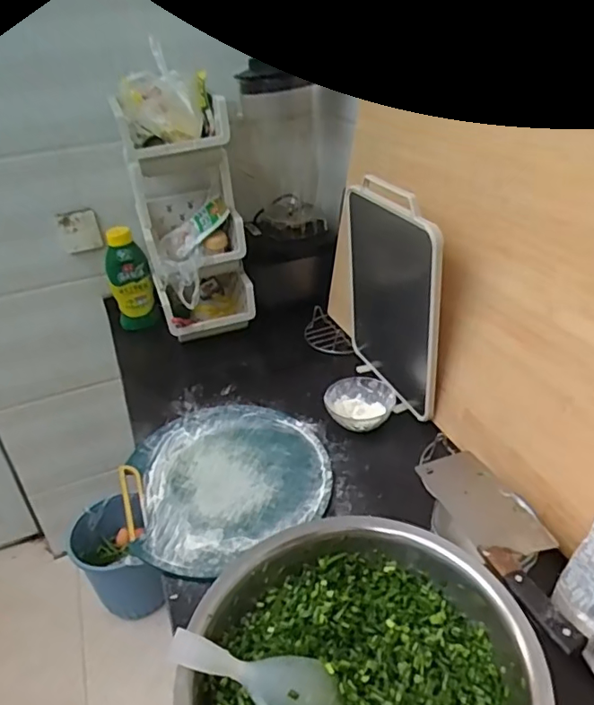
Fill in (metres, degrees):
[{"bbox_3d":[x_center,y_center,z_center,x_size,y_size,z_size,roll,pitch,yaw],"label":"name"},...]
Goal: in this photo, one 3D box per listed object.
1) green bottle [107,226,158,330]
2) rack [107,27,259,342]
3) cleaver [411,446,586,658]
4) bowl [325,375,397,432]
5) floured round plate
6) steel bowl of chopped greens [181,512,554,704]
[{"bbox_3d":[-0.396,-0.170,1.333,0.095,0.244,0.076,-15,33,-15],"label":"green bottle"},{"bbox_3d":[-0.235,-0.295,1.221,0.207,0.540,0.314,-13,33,-12],"label":"rack"},{"bbox_3d":[0.248,0.215,0.659,0.089,0.029,0.281,-13,33,-13],"label":"cleaver"},{"bbox_3d":[0.109,0.096,0.989,0.112,0.046,0.118,-4,32,2],"label":"bowl"},{"bbox_3d":[-0.105,0.193,0.907,0.300,0.016,0.349,-12,32,-10],"label":"floured round plate"},{"bbox_3d":[0.063,0.334,0.557,0.324,0.093,0.333,-4,32,2],"label":"steel bowl of chopped greens"}]

